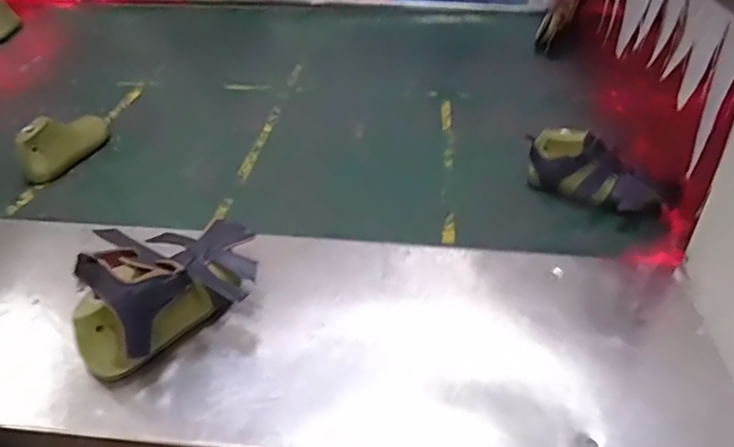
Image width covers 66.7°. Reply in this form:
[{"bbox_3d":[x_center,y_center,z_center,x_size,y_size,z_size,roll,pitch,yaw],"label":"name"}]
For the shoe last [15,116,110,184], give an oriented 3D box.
[{"bbox_3d":[-0.405,-0.121,0.763,0.046,0.063,0.155,11,41,14],"label":"shoe last"}]

